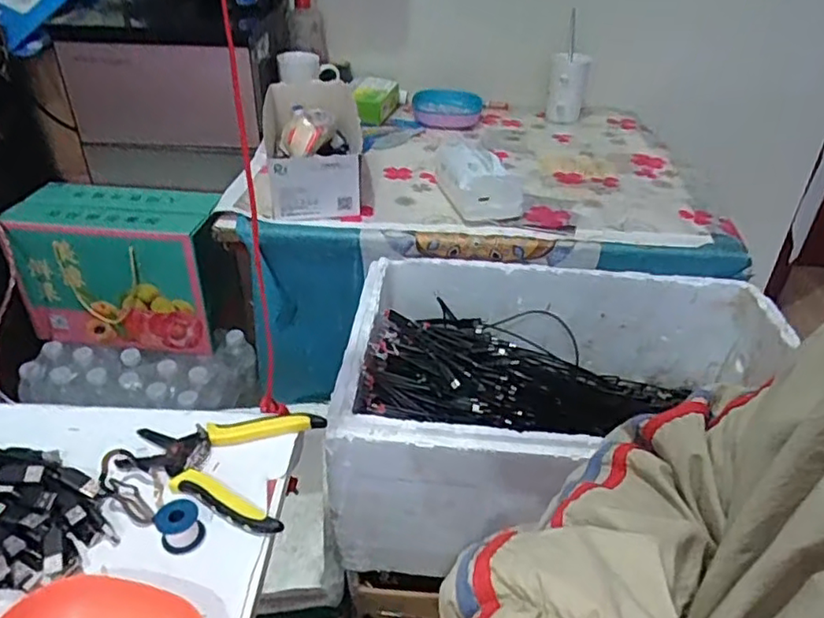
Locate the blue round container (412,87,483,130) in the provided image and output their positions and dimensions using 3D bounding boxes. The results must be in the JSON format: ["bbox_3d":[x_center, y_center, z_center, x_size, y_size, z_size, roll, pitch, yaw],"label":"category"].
[{"bbox_3d":[0.072,-0.406,1.240,0.135,0.050,0.142,2,35,-1],"label":"blue round container"}]

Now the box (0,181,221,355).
[{"bbox_3d":[-0.498,-0.077,1.091,0.318,0.243,0.154,6,35,5],"label":"box"}]

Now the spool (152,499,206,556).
[{"bbox_3d":[-0.172,0.160,0.458,0.031,0.029,0.027,-17,39,-26],"label":"spool"}]

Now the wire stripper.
[{"bbox_3d":[-0.165,0.127,0.518,0.152,0.019,0.116,7,35,6],"label":"wire stripper"}]

